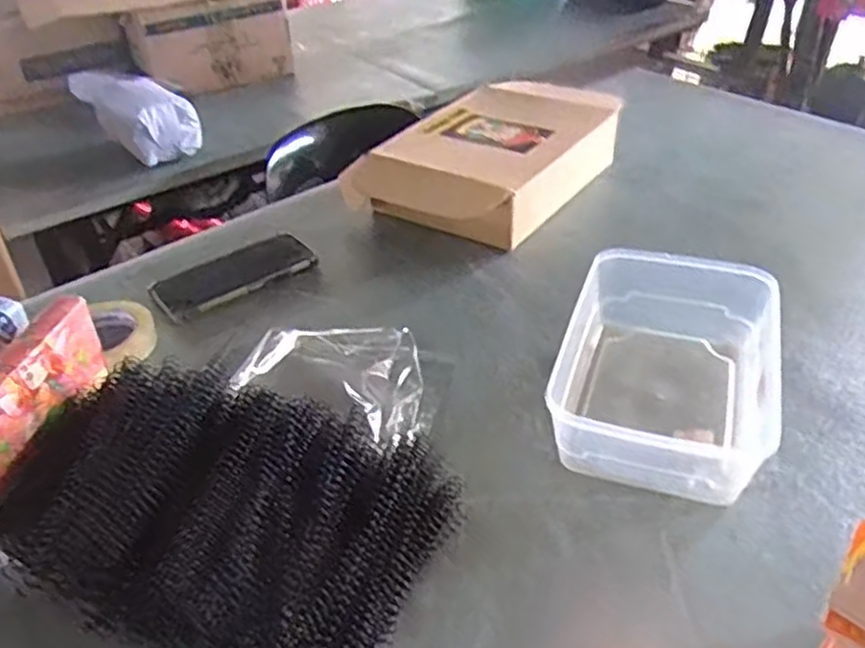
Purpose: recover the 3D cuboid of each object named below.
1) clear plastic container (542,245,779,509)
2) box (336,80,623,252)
[{"bbox_3d":[0.191,0.031,0.594,0.151,0.068,0.222,11,41,18],"label":"clear plastic container"},{"bbox_3d":[0.069,-0.215,0.920,0.237,0.075,0.328,22,45,29],"label":"box"}]

